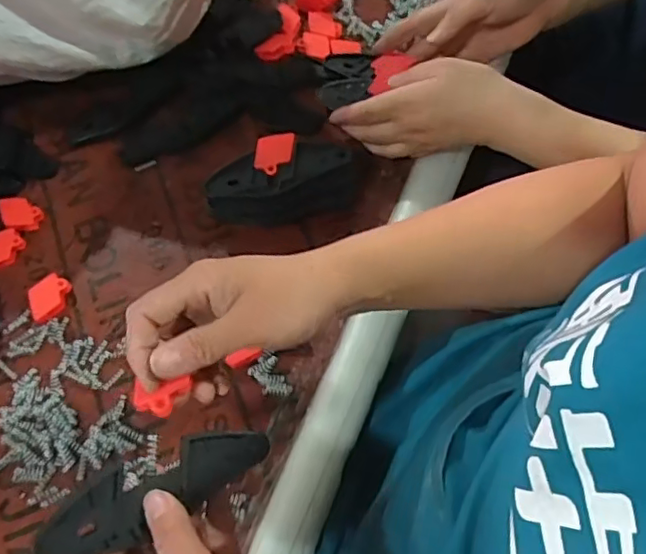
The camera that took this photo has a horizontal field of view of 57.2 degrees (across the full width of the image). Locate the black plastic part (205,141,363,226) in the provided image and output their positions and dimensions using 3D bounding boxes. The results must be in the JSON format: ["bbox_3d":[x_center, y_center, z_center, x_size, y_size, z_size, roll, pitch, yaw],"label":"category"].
[{"bbox_3d":[-0.033,-0.077,0.515,0.128,0.053,0.048,-7,67,-2],"label":"black plastic part"}]

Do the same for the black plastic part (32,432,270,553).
[{"bbox_3d":[-0.088,0.113,0.319,0.123,0.006,0.037,-26,81,-30],"label":"black plastic part"}]

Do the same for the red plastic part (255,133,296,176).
[{"bbox_3d":[-0.041,-0.106,0.502,0.030,0.004,0.037,8,82,-1],"label":"red plastic part"}]

